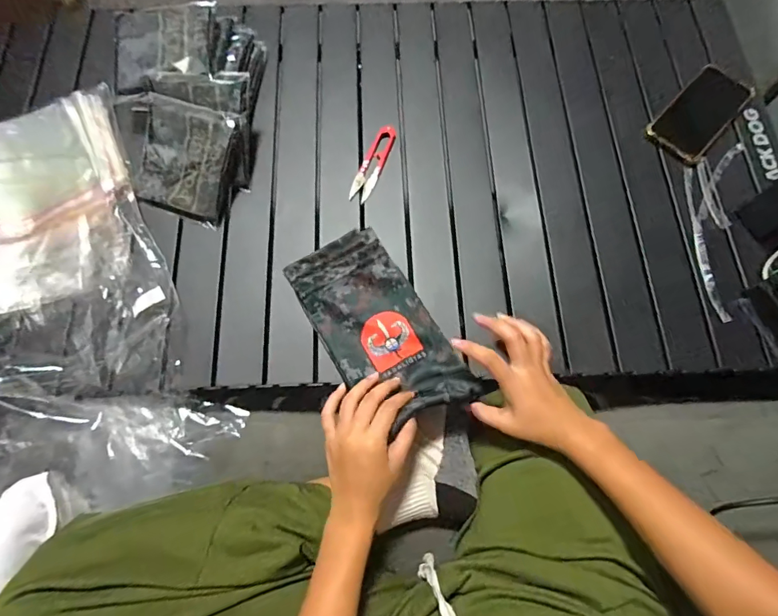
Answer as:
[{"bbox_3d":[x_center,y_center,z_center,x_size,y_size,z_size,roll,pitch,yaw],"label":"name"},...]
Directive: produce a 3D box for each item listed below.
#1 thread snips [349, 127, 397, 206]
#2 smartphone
[{"bbox_3d":[-0.021,-0.197,0.584,0.029,0.012,0.117,20,72,5],"label":"thread snips"},{"bbox_3d":[0.437,-0.274,0.609,0.081,0.015,0.178,42,75,12],"label":"smartphone"}]

